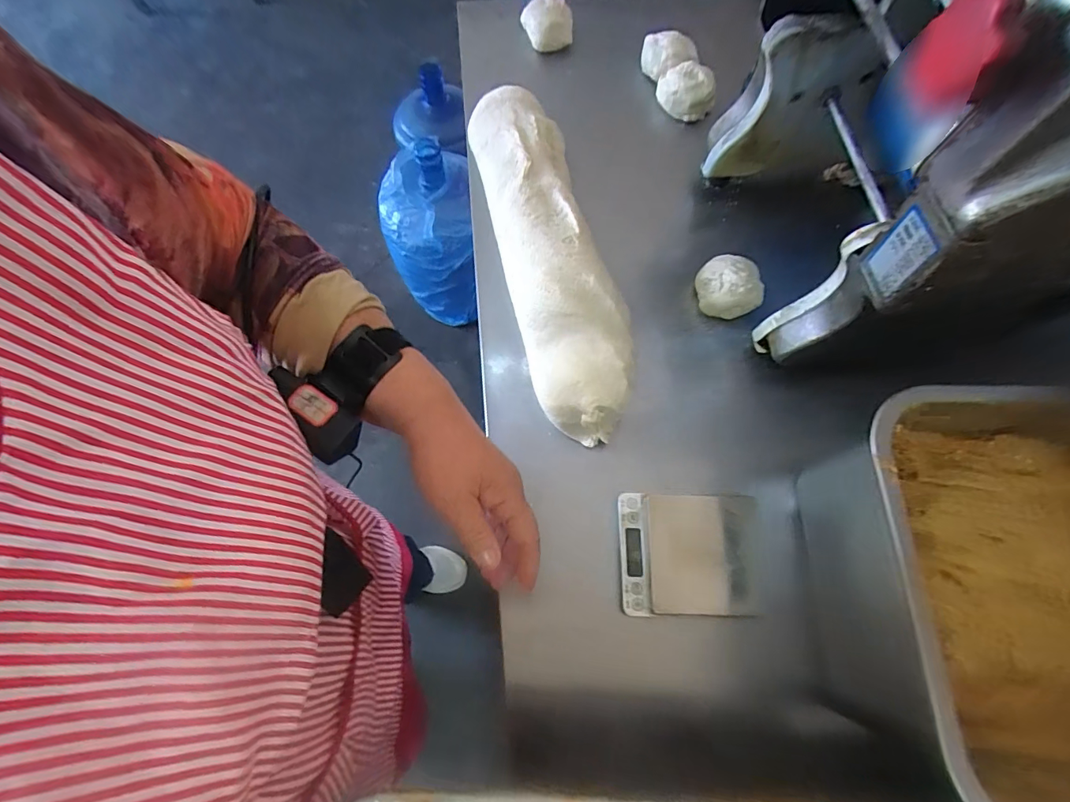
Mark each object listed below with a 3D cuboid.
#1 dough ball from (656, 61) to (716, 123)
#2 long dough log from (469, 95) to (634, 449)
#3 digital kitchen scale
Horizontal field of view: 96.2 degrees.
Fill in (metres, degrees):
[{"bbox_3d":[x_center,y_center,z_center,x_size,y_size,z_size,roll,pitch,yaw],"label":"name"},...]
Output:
[{"bbox_3d":[0.196,-0.405,0.626,0.067,0.040,0.064,0,71,-1],"label":"dough ball"},{"bbox_3d":[0.012,-0.165,0.502,0.105,0.061,0.423,-13,72,-6],"label":"long dough log"},{"bbox_3d":[0.138,0.135,0.425,0.123,0.019,0.100,2,71,-1],"label":"digital kitchen scale"}]

